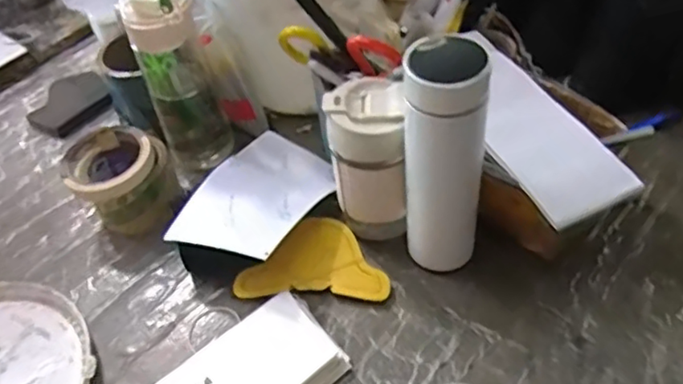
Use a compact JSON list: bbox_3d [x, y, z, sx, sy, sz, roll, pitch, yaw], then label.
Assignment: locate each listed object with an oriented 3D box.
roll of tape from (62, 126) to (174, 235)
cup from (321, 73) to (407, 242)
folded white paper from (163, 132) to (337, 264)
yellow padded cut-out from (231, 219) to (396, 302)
[{"bbox_3d":[-0.232,-0.011,0.679,0.104,0.081,0.091,-17,47,-9],"label":"roll of tape"},{"bbox_3d":[0.031,-0.027,0.610,0.077,0.155,0.069,13,50,18],"label":"cup"},{"bbox_3d":[-0.077,0.002,0.658,0.121,0.069,0.194,15,51,20],"label":"folded white paper"},{"bbox_3d":[-0.026,0.066,0.628,0.143,0.020,0.086,0,47,7],"label":"yellow padded cut-out"}]

